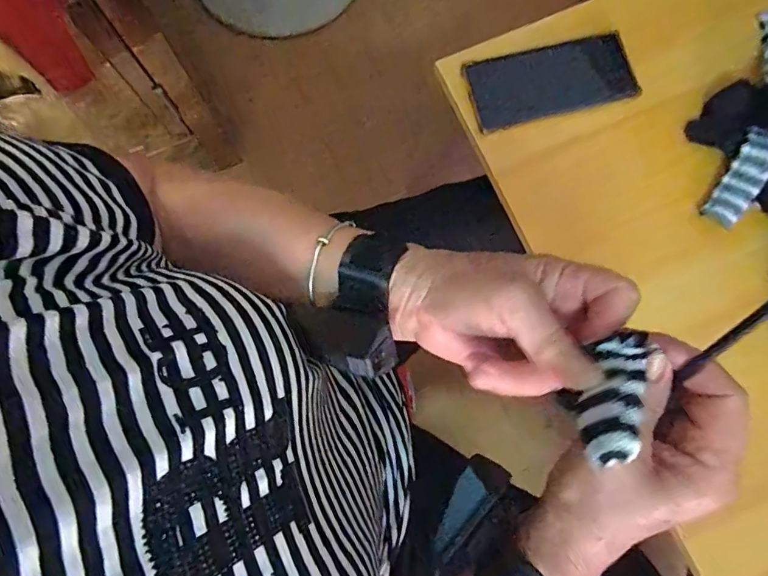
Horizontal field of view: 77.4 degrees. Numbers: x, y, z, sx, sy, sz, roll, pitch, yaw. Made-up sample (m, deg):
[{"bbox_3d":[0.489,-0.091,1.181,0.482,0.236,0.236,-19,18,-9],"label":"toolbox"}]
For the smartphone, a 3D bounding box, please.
[{"bbox_3d":[0.164,-0.202,0.470,0.163,0.011,0.071,-13,79,-4],"label":"smartphone"}]

